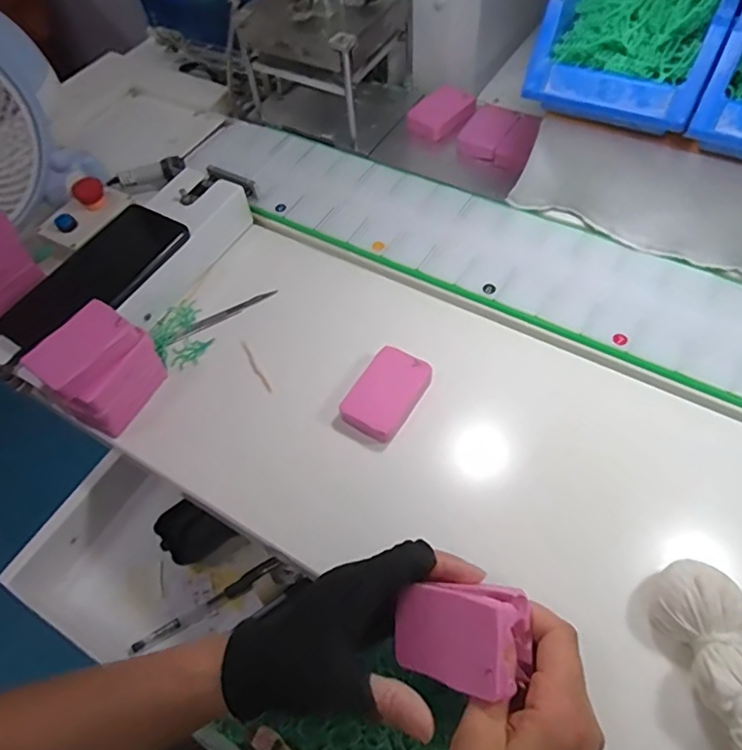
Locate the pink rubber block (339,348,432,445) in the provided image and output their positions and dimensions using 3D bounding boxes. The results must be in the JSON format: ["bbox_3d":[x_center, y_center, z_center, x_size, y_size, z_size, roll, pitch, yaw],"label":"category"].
[{"bbox_3d":[0.012,0.015,0.435,0.046,0.016,0.073,28,64,20],"label":"pink rubber block"}]

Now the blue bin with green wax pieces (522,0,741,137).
[{"bbox_3d":[0.213,-0.279,0.439,0.123,0.070,0.181,24,63,18],"label":"blue bin with green wax pieces"}]

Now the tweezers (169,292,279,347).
[{"bbox_3d":[-0.135,-0.053,0.509,0.106,0.011,0.010,-30,61,-14],"label":"tweezers"}]

